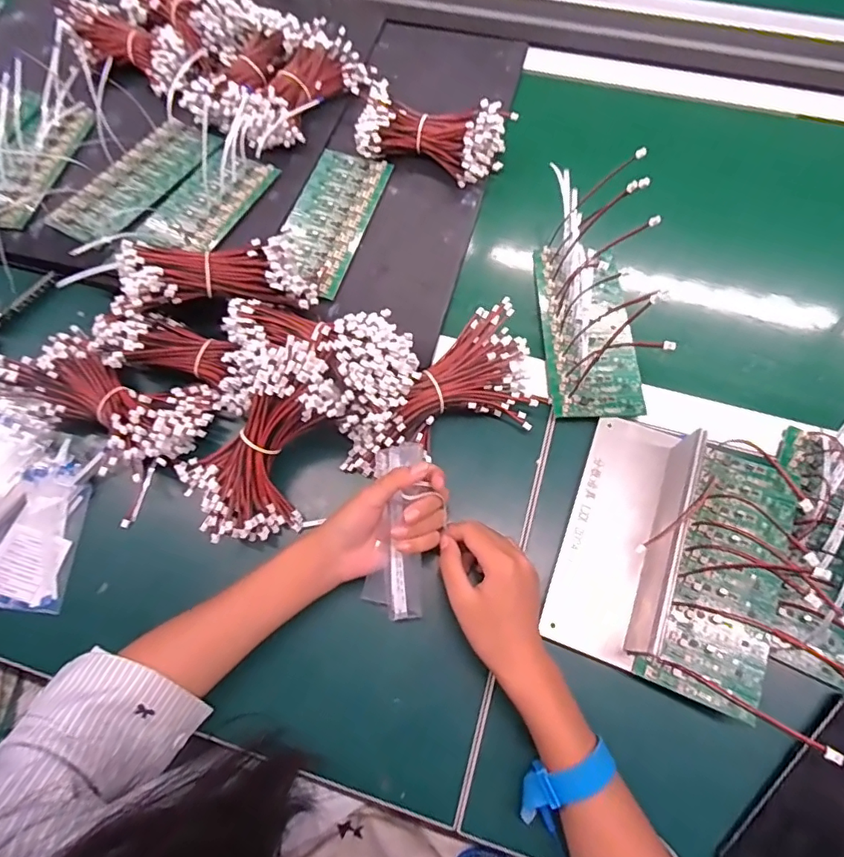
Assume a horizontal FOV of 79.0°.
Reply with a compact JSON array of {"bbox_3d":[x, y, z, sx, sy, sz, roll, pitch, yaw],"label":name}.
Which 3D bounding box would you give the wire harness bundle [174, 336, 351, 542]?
[{"bbox_3d":[-0.133,0.012,0.432,0.100,0.047,0.177,31,99,13],"label":"wire harness bundle"}]

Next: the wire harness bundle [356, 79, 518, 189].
[{"bbox_3d":[0.010,-0.333,0.580,0.169,0.057,0.079,15,70,8],"label":"wire harness bundle"}]

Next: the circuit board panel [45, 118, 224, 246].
[{"bbox_3d":[-0.320,-0.281,0.570,0.080,0.010,0.196,35,74,14],"label":"circuit board panel"}]

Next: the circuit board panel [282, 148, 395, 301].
[{"bbox_3d":[-0.102,-0.230,0.558,0.085,0.012,0.194,17,68,5],"label":"circuit board panel"}]

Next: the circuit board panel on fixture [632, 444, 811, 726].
[{"bbox_3d":[0.244,0.114,0.407,0.078,0.023,0.199,24,71,11],"label":"circuit board panel on fixture"}]

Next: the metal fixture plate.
[{"bbox_3d":[0.163,0.080,0.408,0.074,0.061,0.196,19,70,9],"label":"metal fixture plate"}]

